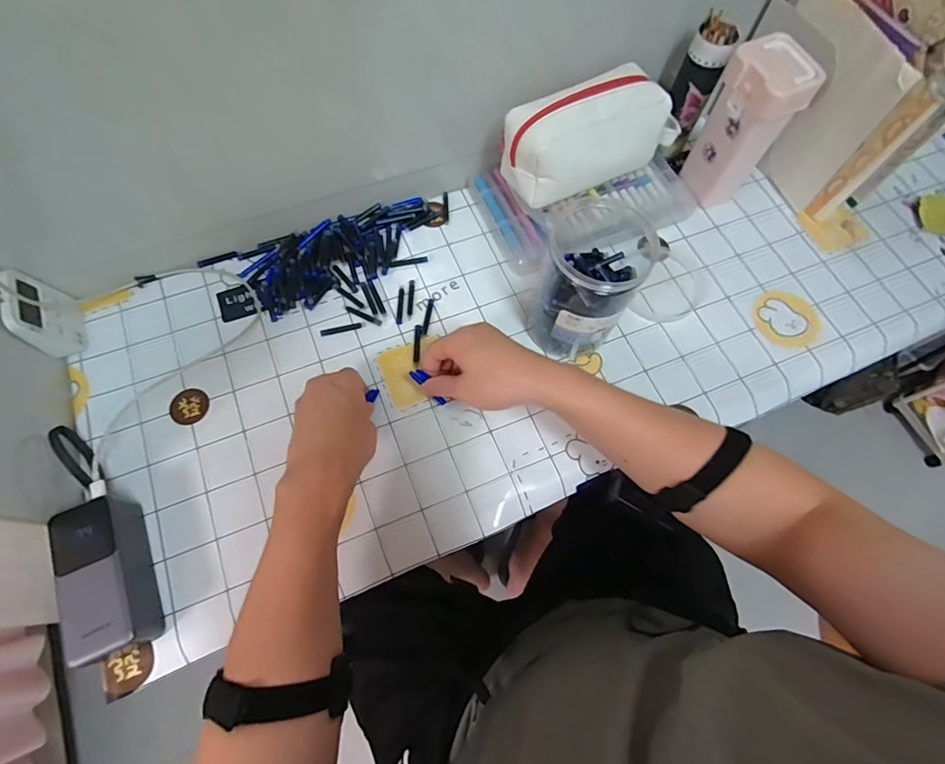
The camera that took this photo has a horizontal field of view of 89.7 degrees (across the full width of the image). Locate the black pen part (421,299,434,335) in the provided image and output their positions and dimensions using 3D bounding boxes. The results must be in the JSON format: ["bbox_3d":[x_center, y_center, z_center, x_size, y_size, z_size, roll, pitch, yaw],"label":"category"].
[{"bbox_3d":[-0.053,-0.077,0.558,0.007,0.006,0.050,10,68,1],"label":"black pen part"}]

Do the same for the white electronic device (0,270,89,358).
[{"bbox_3d":[-0.446,-0.070,0.496,0.025,0.082,0.073,-20,71,-10],"label":"white electronic device"}]

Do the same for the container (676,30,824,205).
[{"bbox_3d":[0.317,-0.297,0.569,0.066,0.177,0.082,-23,71,-11],"label":"container"}]

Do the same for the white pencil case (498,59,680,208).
[{"bbox_3d":[0.144,-0.284,0.537,0.219,0.084,0.087,-23,71,-12],"label":"white pencil case"}]

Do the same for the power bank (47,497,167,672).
[{"bbox_3d":[-0.321,0.170,0.417,0.056,0.051,0.126,-22,71,-11],"label":"power bank"}]

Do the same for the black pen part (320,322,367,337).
[{"bbox_3d":[-0.149,-0.061,0.545,0.050,0.004,0.008,-15,70,-9],"label":"black pen part"}]

